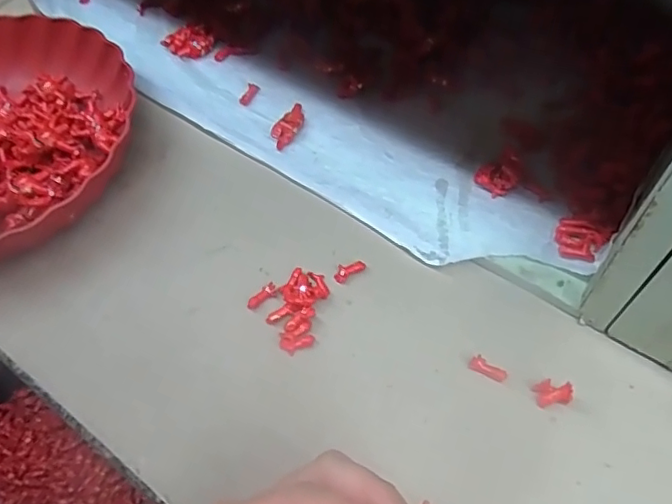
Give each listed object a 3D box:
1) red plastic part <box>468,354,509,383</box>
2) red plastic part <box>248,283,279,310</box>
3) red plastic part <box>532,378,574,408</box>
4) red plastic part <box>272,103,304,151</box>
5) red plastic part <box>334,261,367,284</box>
[{"bbox_3d":[0.096,0.074,0.357,0.023,0.004,0.010,30,67,18],"label":"red plastic part"},{"bbox_3d":[-0.051,0.031,0.390,0.023,0.004,0.008,-37,66,-15],"label":"red plastic part"},{"bbox_3d":[0.133,0.085,0.344,0.022,0.013,0.014,-7,61,0],"label":"red plastic part"},{"bbox_3d":[-0.036,-0.101,0.454,0.017,0.014,0.042,28,67,17],"label":"red plastic part"},{"bbox_3d":[0.010,0.013,0.399,0.023,0.007,0.010,-32,64,-13],"label":"red plastic part"}]

